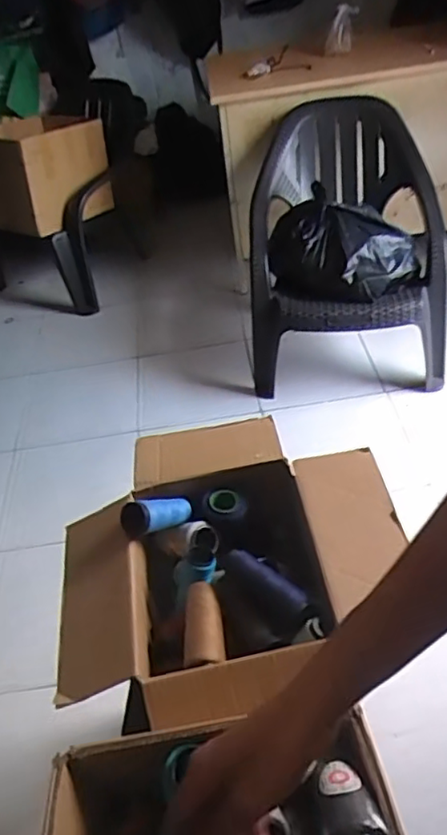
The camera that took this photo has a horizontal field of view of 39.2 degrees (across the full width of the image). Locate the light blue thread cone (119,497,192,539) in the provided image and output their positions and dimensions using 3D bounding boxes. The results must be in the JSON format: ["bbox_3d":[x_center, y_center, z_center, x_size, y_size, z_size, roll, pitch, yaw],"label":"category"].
[{"bbox_3d":[-0.087,0.129,0.838,0.103,0.043,0.042,-3,33,-47],"label":"light blue thread cone"}]

